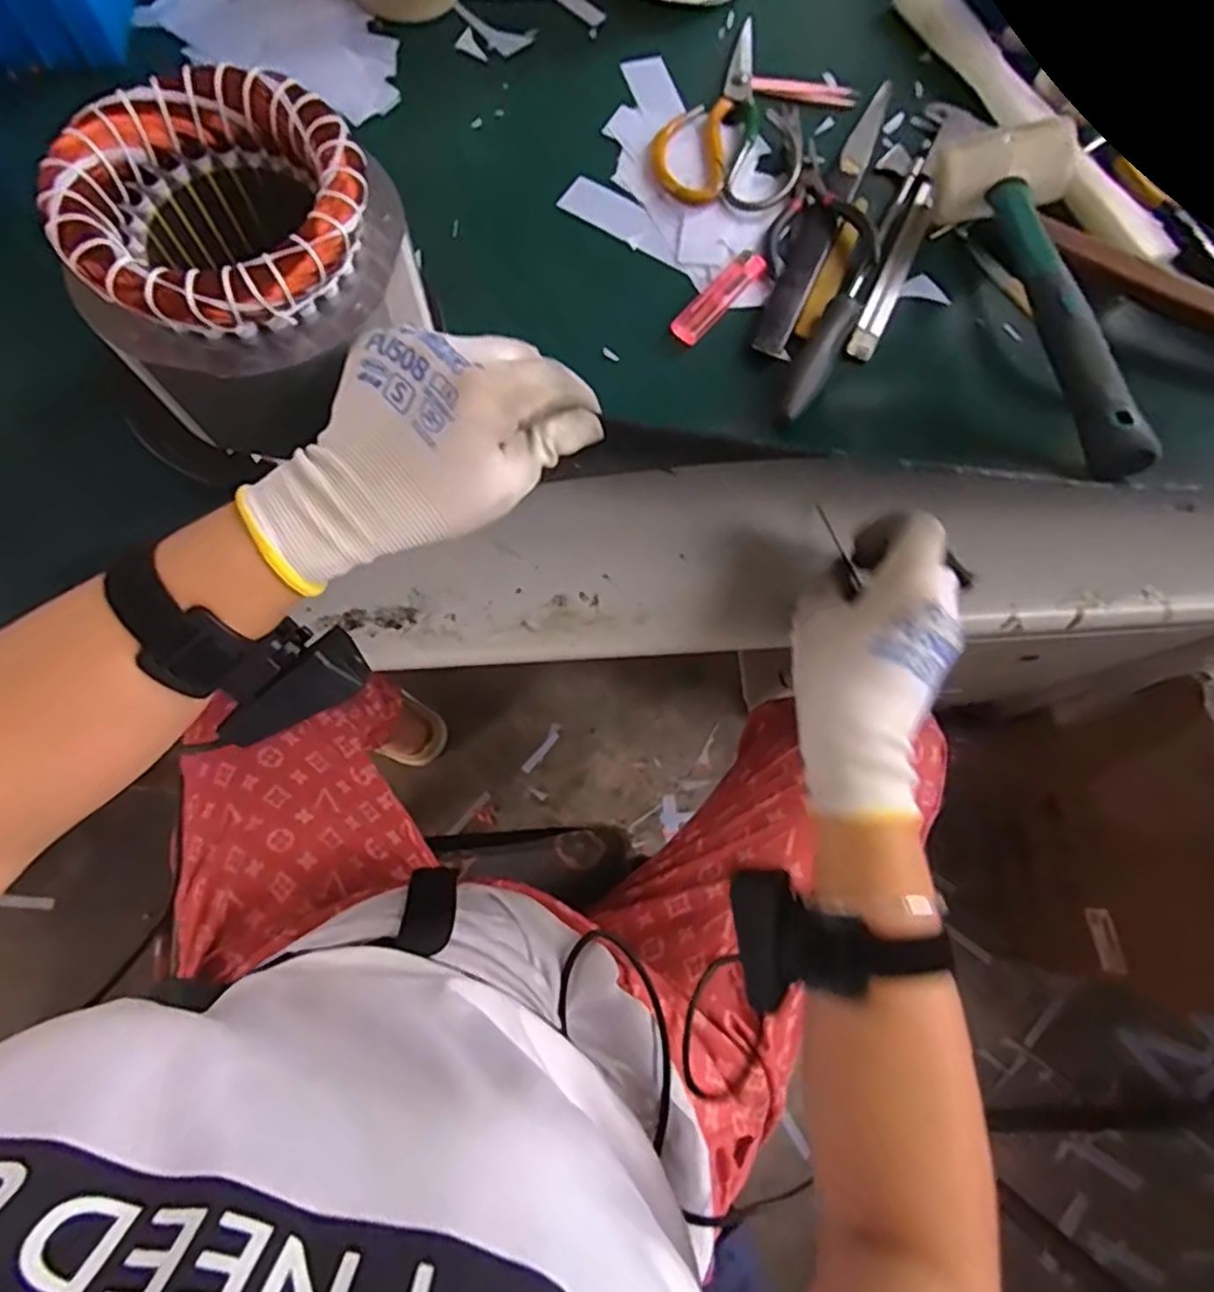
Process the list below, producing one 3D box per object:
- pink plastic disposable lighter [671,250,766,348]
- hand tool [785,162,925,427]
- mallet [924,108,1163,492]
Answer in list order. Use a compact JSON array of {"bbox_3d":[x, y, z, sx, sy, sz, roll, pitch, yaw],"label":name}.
[{"bbox_3d":[0.074,-0.232,0.459,0.021,0.010,0.080,41,77,9],"label":"pink plastic disposable lighter"},{"bbox_3d":[0.168,-0.242,0.453,0.021,0.022,0.250,28,75,6],"label":"hand tool"},{"bbox_3d":[0.245,-0.200,0.383,0.072,0.051,0.269,4,60,-1],"label":"mallet"}]

